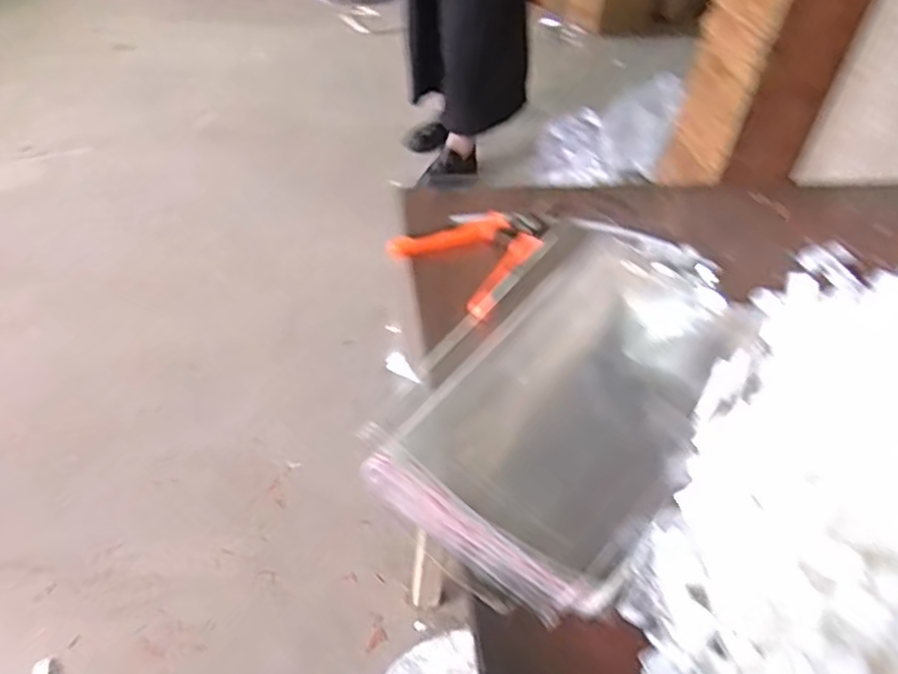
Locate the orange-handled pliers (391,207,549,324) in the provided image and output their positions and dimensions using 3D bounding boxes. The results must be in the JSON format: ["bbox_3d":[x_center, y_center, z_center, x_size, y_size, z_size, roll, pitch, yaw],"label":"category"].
[{"bbox_3d":[0.042,-0.082,0.700,0.151,0.023,0.145,-26,52,-29],"label":"orange-handled pliers"}]

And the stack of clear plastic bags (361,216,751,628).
[{"bbox_3d":[0.118,0.023,0.599,0.213,0.030,0.430,28,48,21],"label":"stack of clear plastic bags"}]

